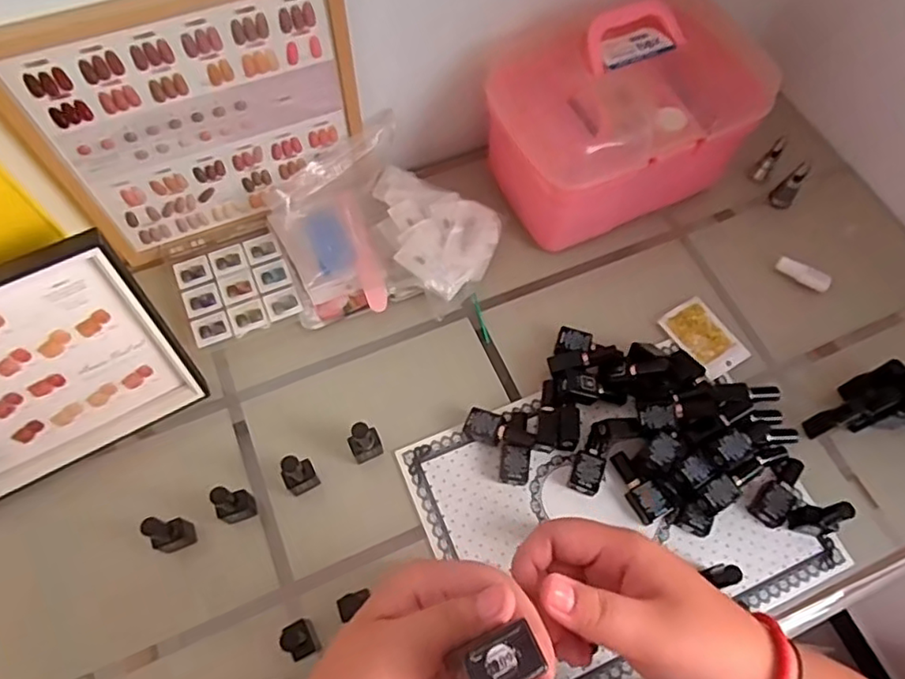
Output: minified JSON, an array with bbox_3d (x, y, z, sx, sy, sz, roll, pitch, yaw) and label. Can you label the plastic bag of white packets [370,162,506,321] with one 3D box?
[{"bbox_3d":[-0.025,-0.141,0.789,0.140,0.045,0.195,-37,72,-17],"label":"plastic bag of white packets"}]

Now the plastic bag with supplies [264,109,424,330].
[{"bbox_3d":[-0.136,-0.142,0.752,0.164,0.094,0.221,-10,67,-7],"label":"plastic bag with supplies"}]

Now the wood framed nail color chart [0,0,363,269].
[{"bbox_3d":[-0.254,-0.219,0.652,0.317,0.301,0.035,-20,68,-11],"label":"wood framed nail color chart"}]

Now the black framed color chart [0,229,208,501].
[{"bbox_3d":[-0.412,0.043,0.585,0.272,0.243,0.030,-27,48,-16],"label":"black framed color chart"}]

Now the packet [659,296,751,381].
[{"bbox_3d":[0.306,-0.003,0.747,0.068,0.010,0.097,-28,69,-14],"label":"packet"}]

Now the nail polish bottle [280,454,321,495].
[{"bbox_3d":[-0.157,0.141,0.632,0.031,0.080,0.025,-28,70,-14],"label":"nail polish bottle"}]

